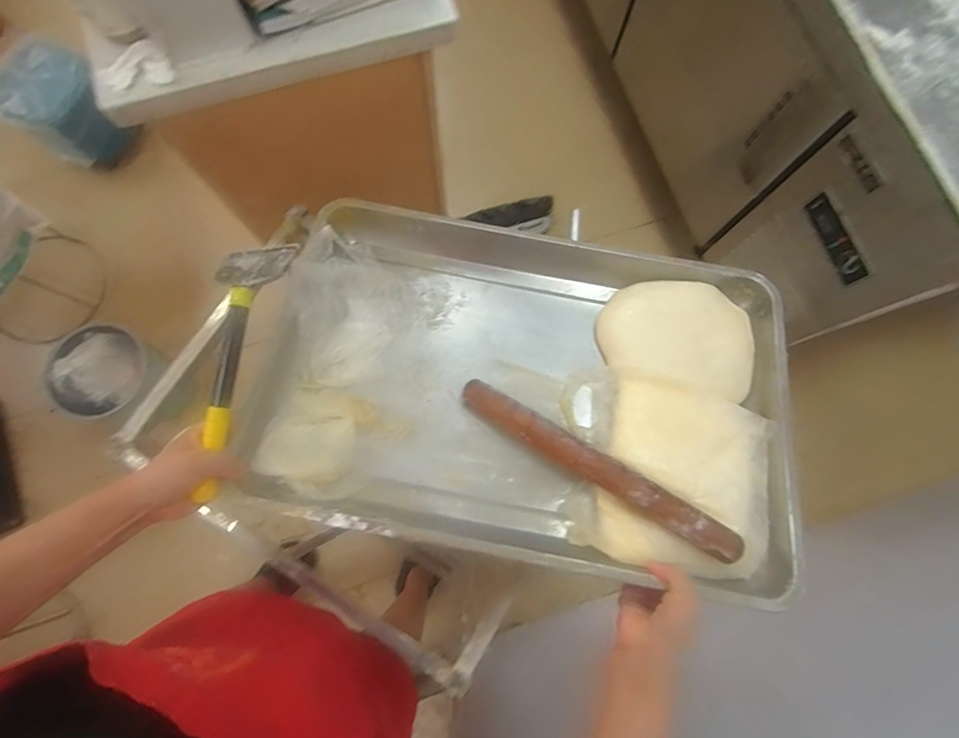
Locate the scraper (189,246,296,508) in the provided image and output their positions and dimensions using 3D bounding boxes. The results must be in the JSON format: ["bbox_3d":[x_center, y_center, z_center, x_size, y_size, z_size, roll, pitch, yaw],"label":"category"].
[{"bbox_3d":[-0.260,-0.003,0.477,0.076,0.018,0.269,12,87,1],"label":"scraper"}]

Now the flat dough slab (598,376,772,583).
[{"bbox_3d":[0.227,0.117,0.496,0.168,0.021,0.200,15,69,5],"label":"flat dough slab"}]

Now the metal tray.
[{"bbox_3d":[0.050,0.010,0.533,0.589,0.076,0.391,8,67,4],"label":"metal tray"}]

